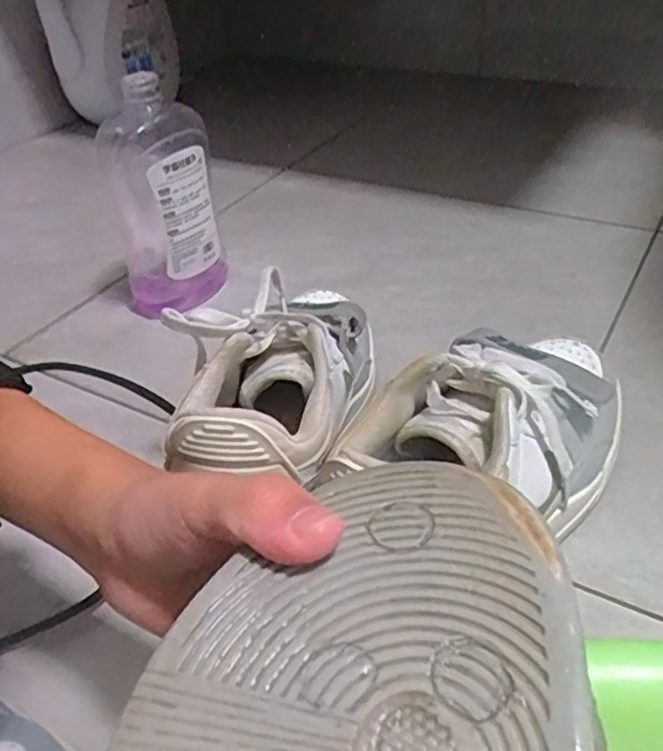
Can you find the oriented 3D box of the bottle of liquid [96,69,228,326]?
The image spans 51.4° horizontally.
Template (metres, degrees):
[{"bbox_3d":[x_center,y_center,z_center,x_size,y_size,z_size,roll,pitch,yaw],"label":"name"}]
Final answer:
[{"bbox_3d":[-0.133,-0.135,0.544,0.083,0.170,0.064,-14,39,-12],"label":"bottle of liquid"}]

